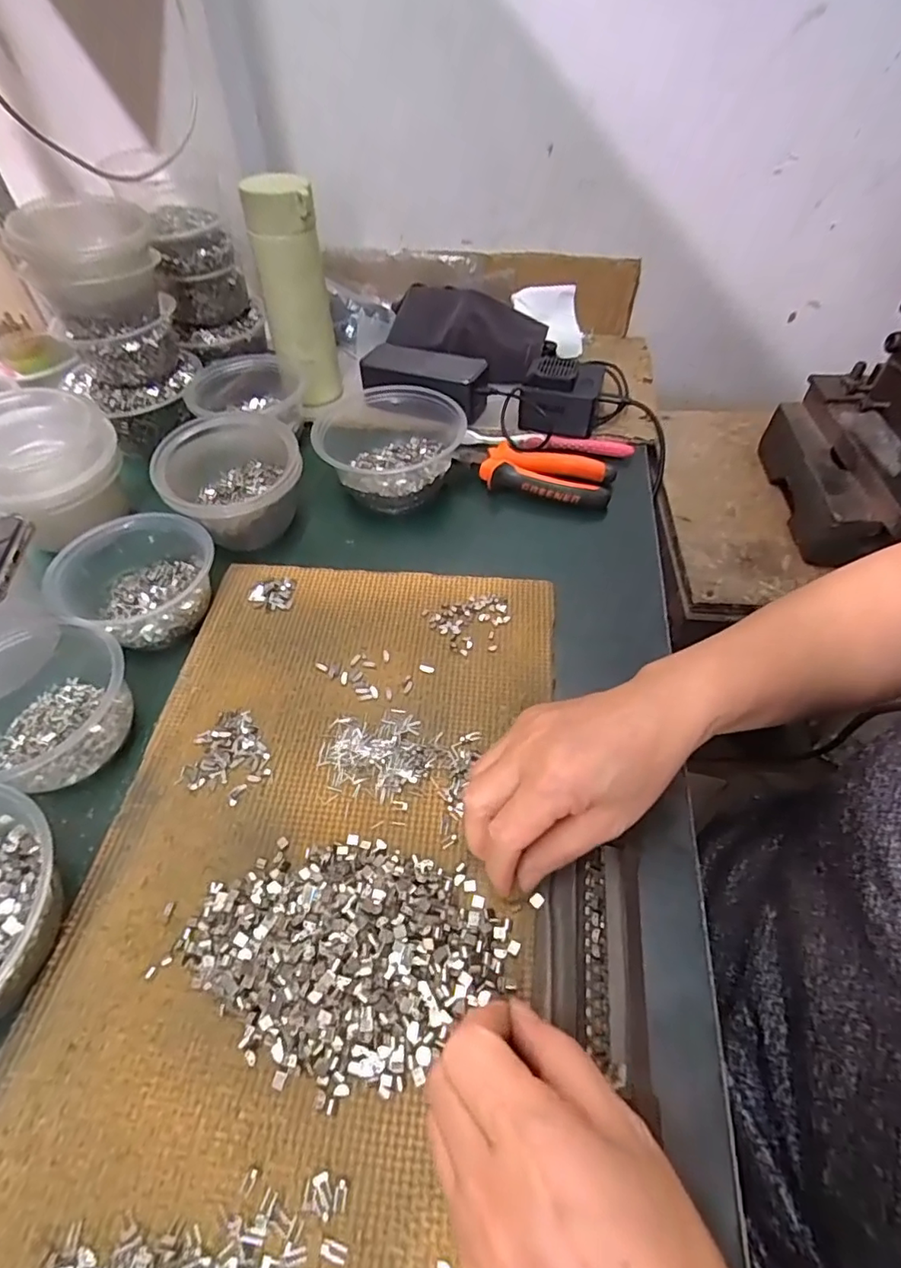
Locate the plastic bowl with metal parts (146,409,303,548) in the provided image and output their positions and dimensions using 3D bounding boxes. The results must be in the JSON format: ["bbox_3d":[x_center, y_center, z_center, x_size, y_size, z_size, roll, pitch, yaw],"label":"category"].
[{"bbox_3d":[-0.185,-0.130,0.492,0.112,0.068,0.106,0,52,0],"label":"plastic bowl with metal parts"}]

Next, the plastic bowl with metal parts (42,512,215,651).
[{"bbox_3d":[-0.246,-0.046,0.439,0.115,0.048,0.106,0,52,0],"label":"plastic bowl with metal parts"}]

